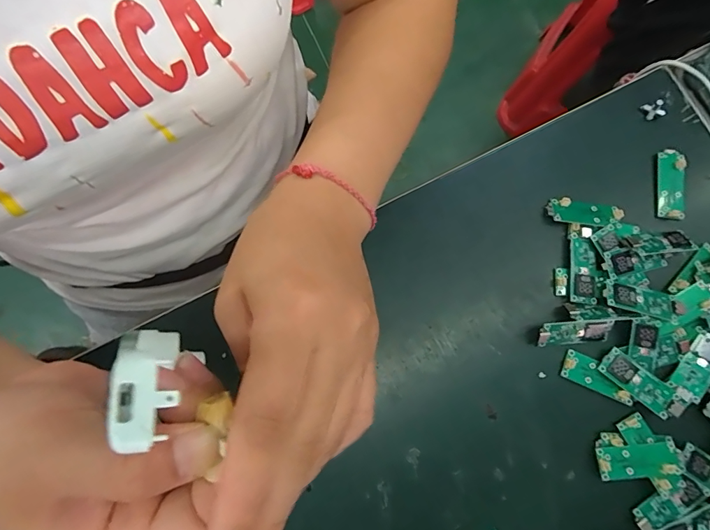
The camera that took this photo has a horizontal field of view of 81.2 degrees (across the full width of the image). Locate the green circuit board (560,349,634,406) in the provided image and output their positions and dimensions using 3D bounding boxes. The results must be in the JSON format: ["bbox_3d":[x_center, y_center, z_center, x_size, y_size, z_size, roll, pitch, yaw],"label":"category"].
[{"bbox_3d":[0.158,0.072,0.268,0.045,0.004,0.019,24,80,5],"label":"green circuit board"}]

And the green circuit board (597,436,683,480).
[{"bbox_3d":[0.175,0.121,0.256,0.048,0.007,0.019,-7,79,-1],"label":"green circuit board"}]

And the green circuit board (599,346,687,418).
[{"bbox_3d":[0.181,0.076,0.263,0.051,0.004,0.019,40,95,14],"label":"green circuit board"}]

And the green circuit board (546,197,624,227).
[{"bbox_3d":[0.160,-0.036,0.288,0.049,0.006,0.019,9,79,2],"label":"green circuit board"}]

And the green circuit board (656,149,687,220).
[{"bbox_3d":[0.225,-0.058,0.295,0.017,0.006,0.049,10,79,2],"label":"green circuit board"}]

